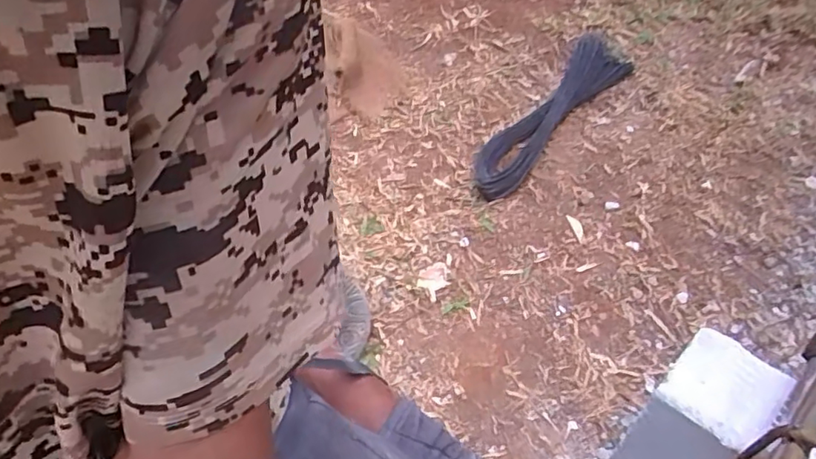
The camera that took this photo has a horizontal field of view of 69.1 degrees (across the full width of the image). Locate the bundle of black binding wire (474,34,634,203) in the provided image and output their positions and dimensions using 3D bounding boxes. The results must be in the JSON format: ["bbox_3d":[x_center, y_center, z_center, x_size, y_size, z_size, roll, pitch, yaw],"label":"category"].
[{"bbox_3d":[0.248,-0.204,1.019,0.102,0.038,0.445,31,57,23],"label":"bundle of black binding wire"}]

